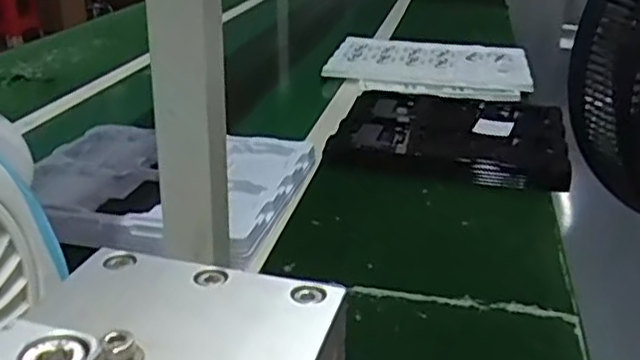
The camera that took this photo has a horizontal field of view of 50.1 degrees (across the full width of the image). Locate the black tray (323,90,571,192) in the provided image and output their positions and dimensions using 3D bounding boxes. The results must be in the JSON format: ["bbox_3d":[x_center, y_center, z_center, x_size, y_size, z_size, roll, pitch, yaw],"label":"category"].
[{"bbox_3d":[0.195,-0.072,1.008,0.312,0.035,0.349,8,25,15],"label":"black tray"}]

